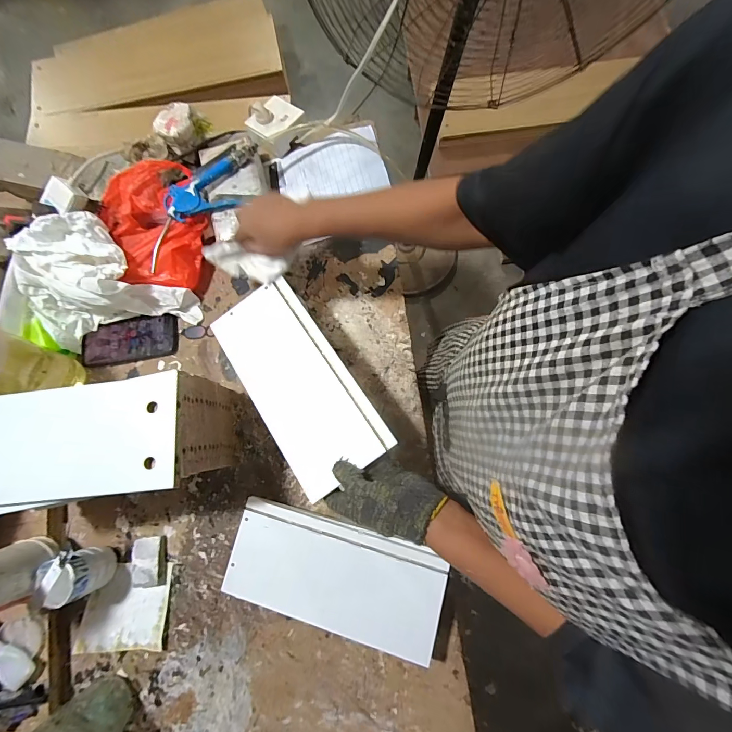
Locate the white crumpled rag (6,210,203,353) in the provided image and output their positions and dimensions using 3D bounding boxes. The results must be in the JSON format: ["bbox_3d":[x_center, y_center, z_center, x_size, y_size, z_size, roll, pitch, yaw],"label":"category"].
[{"bbox_3d":[-0.454,-0.151,0.630,0.243,0.137,0.181,-18,77,-3],"label":"white crumpled rag"}]

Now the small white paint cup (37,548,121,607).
[{"bbox_3d":[-0.428,0.312,0.546,0.057,0.096,0.063,-22,78,-4],"label":"small white paint cup"}]

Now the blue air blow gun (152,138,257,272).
[{"bbox_3d":[-0.299,-0.302,0.646,0.102,0.032,0.285,42,81,10],"label":"blue air blow gun"}]

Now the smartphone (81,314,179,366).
[{"bbox_3d":[-0.433,-0.048,0.661,0.168,0.020,0.079,-8,77,0],"label":"smartphone"}]

